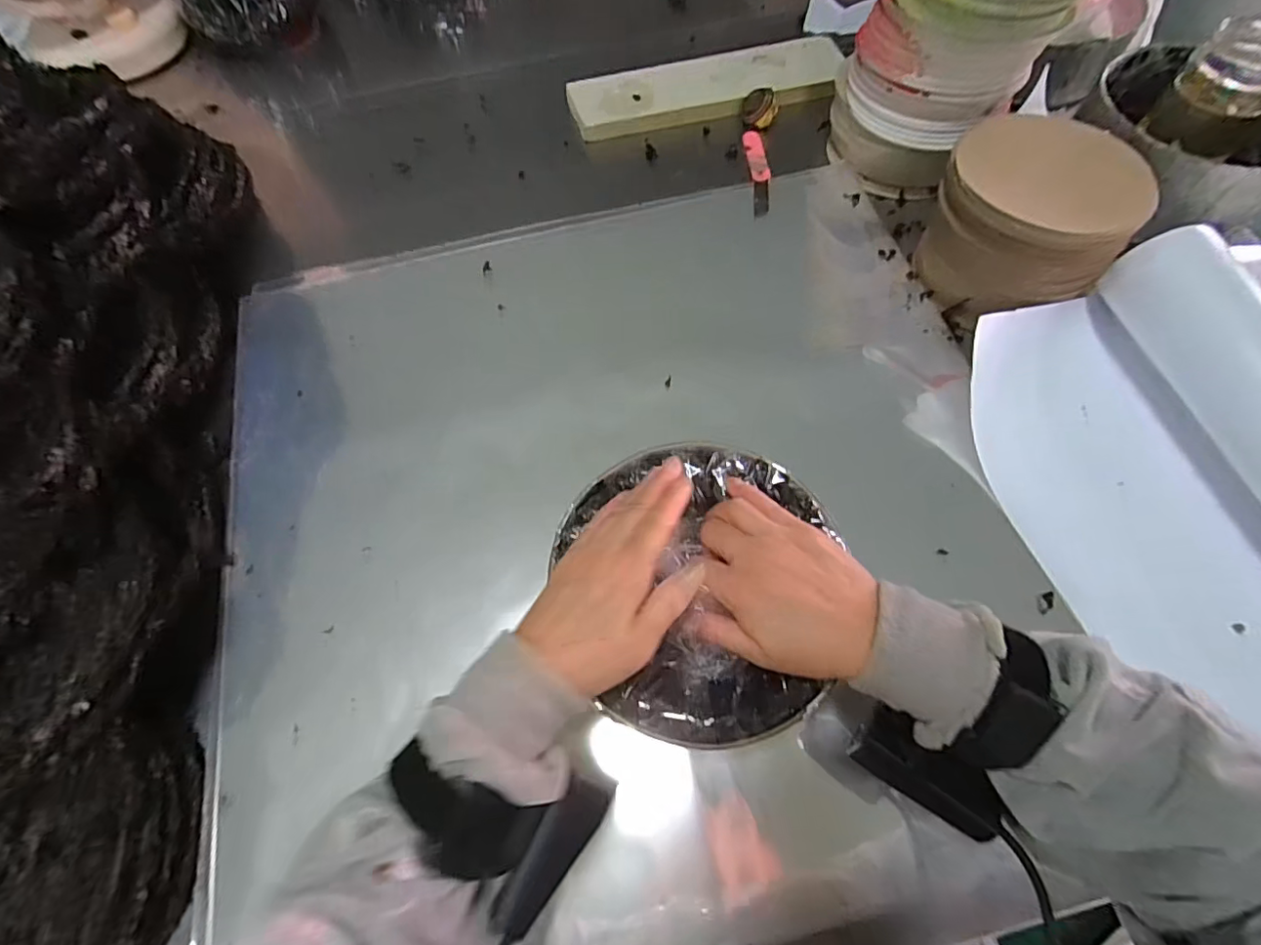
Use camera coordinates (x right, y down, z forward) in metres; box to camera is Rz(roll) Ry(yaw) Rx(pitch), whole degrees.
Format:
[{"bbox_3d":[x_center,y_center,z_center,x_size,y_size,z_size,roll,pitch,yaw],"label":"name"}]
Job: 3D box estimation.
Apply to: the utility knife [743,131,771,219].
[{"bbox_3d":[0.145,-0.339,0.619,0.022,0.015,0.142,-2,64,3],"label":"utility knife"}]

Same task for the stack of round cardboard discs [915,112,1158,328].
[{"bbox_3d":[0.343,-0.209,0.478,0.134,0.116,0.136,-38,68,-14],"label":"stack of round cardboard discs"}]

